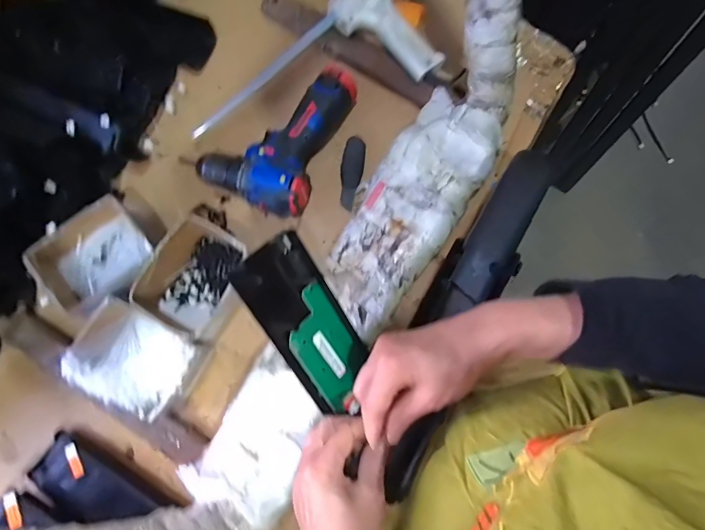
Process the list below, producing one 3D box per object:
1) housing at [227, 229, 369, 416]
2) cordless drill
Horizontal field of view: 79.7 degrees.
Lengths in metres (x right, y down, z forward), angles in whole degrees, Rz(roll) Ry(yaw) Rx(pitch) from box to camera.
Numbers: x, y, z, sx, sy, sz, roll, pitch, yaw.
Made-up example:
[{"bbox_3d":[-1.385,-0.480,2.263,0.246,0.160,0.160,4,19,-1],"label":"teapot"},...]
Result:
[{"bbox_3d":[-0.036,0.056,0.378,0.069,0.013,0.167,-41,111,-28],"label":"housing"},{"bbox_3d":[-0.098,-0.174,0.551,0.157,0.058,0.201,23,79,3],"label":"cordless drill"}]

